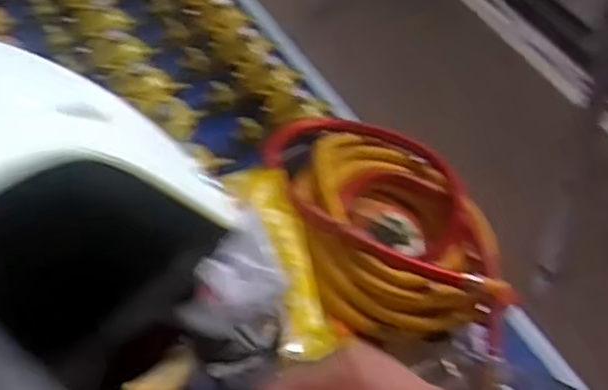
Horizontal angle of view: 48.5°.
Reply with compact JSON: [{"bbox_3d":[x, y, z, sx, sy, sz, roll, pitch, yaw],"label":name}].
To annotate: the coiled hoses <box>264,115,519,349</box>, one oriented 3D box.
[{"bbox_3d":[0.104,0.024,0.830,0.241,0.082,0.365,-14,53,-14],"label":"coiled hoses"}]

